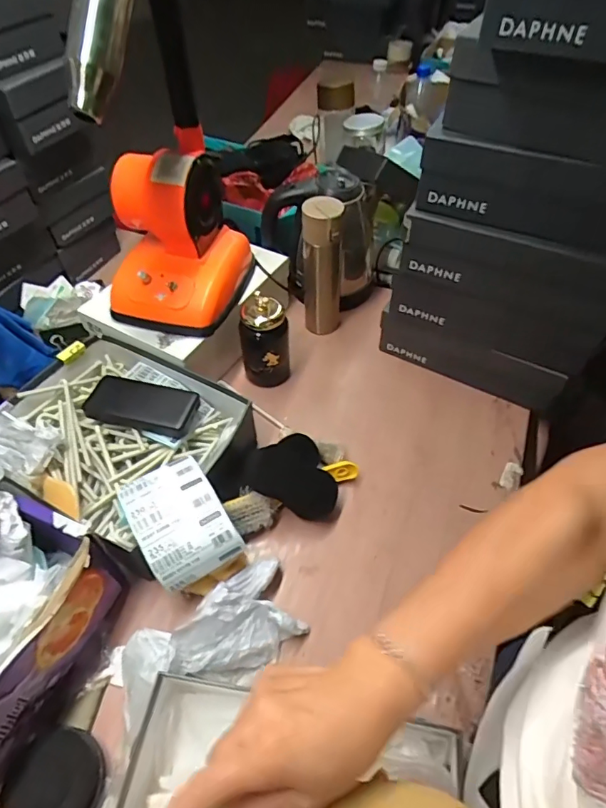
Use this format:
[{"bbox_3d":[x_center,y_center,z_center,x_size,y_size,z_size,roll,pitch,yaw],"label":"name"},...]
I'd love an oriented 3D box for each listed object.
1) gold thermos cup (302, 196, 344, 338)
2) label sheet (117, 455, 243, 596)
[{"bbox_3d":[0.033,-0.227,0.837,0.063,0.236,0.068,-1,52,1],"label":"gold thermos cup"},{"bbox_3d":[-0.151,0.144,0.605,0.106,0.066,0.149,-29,57,-19],"label":"label sheet"}]

